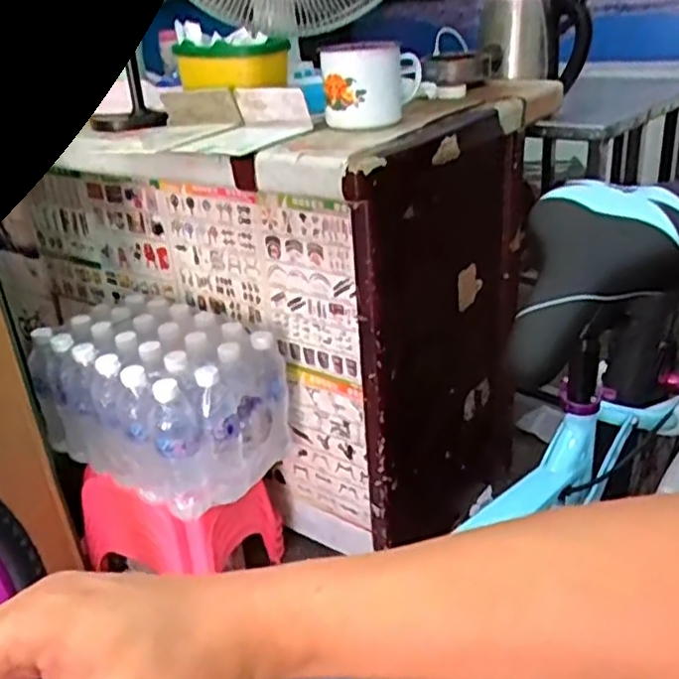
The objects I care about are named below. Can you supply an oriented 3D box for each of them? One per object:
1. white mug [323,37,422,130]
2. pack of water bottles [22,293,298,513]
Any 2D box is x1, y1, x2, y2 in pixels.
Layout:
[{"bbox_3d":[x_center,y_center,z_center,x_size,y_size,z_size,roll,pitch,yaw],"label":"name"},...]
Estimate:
[{"bbox_3d":[0.039,-0.320,0.869,0.121,0.089,0.098,0,28,9],"label":"white mug"},{"bbox_3d":[-0.275,0.082,1.088,0.344,0.208,0.253,20,35,39],"label":"pack of water bottles"}]

